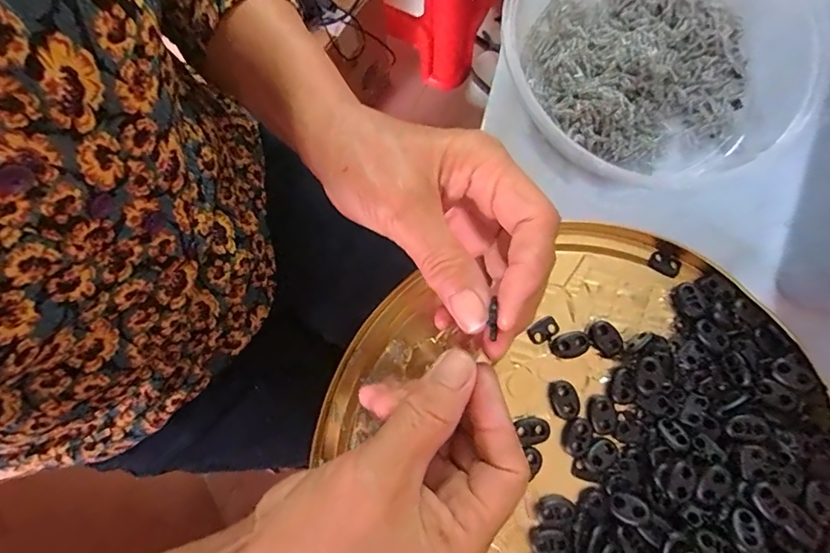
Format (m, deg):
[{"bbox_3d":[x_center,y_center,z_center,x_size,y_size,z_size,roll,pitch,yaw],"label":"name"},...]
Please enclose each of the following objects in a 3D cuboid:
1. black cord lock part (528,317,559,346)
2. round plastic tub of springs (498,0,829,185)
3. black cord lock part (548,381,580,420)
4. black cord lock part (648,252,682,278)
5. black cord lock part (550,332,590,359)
[{"bbox_3d":[0.079,0.034,0.293,0.018,0.004,0.013,-34,81,-6],"label":"black cord lock part"},{"bbox_3d":[0.153,-0.151,0.301,0.183,0.050,0.205,34,81,6],"label":"round plastic tub of springs"},{"bbox_3d":[0.088,0.073,0.282,0.016,0.004,0.022,-13,69,20],"label":"black cord lock part"},{"bbox_3d":[0.157,-0.007,0.299,0.019,0.005,0.012,32,80,6],"label":"black cord lock part"},{"bbox_3d":[0.093,0.042,0.288,0.021,0.006,0.015,-19,79,-4],"label":"black cord lock part"}]

